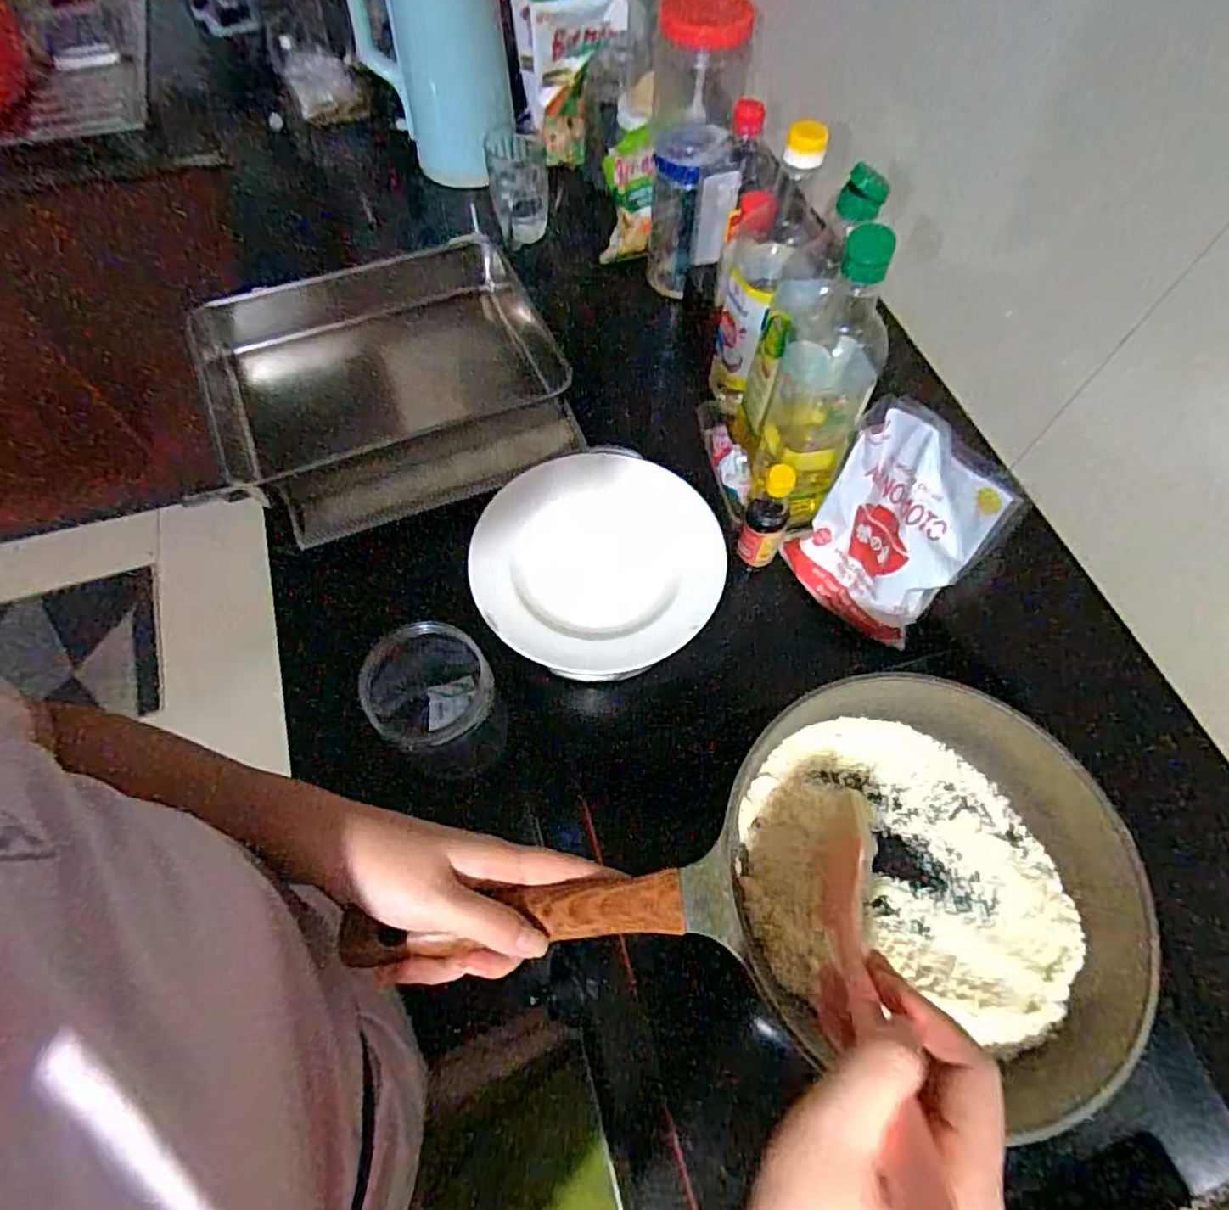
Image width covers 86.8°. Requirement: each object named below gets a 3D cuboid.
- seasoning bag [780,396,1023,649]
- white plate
[{"bbox_3d":[0.244,-0.067,0.579,0.037,0.193,0.141,-14,54,-30],"label":"seasoning bag"},{"bbox_3d":[-0.012,-0.043,0.561,0.203,0.024,0.210,2,63,-3],"label":"white plate"}]

